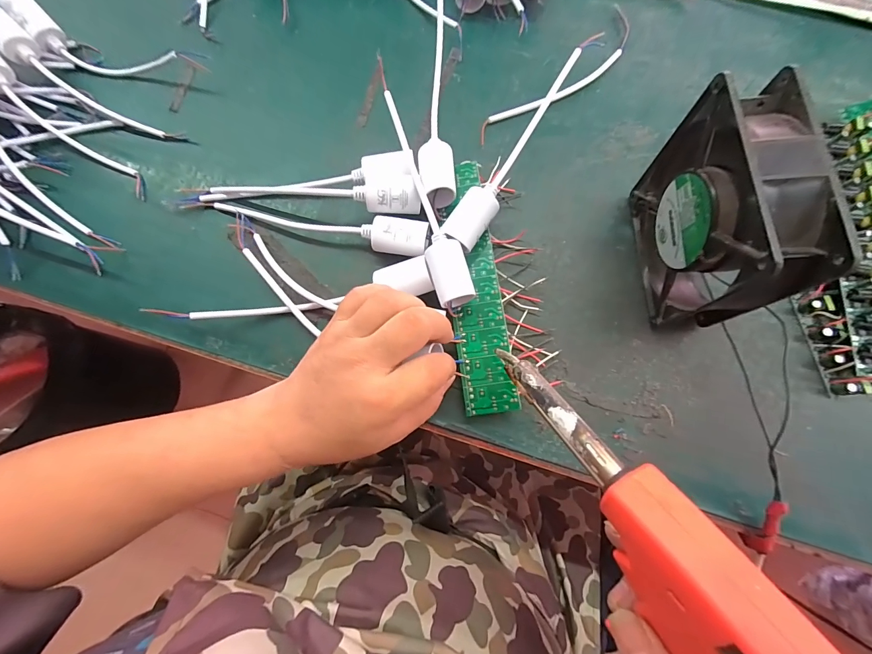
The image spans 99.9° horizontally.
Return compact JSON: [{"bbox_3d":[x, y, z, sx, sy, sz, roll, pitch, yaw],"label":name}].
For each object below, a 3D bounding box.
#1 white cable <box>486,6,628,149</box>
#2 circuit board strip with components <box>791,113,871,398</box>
[{"bbox_3d":[0.121,-0.233,0.343,0.202,0.005,0.040,-43,79,-8],"label":"white cable"},{"bbox_3d":[0.322,-0.055,0.279,0.058,0.030,0.212,14,78,5],"label":"circuit board strip with components"}]

